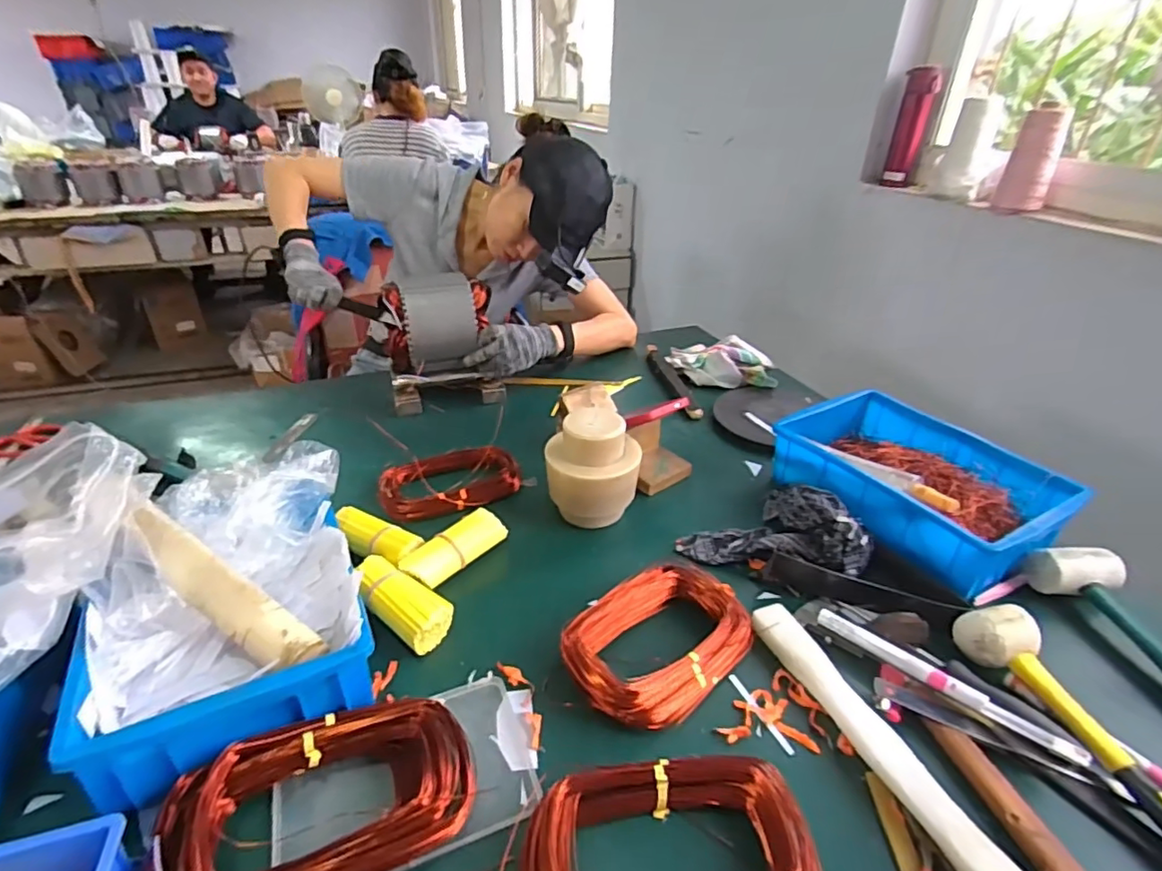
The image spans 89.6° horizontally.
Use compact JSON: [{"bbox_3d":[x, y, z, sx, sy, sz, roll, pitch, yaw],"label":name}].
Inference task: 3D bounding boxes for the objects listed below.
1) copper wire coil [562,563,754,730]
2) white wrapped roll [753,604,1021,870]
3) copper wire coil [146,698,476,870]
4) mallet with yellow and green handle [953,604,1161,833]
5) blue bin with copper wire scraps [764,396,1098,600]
[{"bbox_3d":[0.075,0.184,0.541,0.181,0.041,0.122,-26,41,-38],"label":"copper wire coil"},{"bbox_3d":[0.231,0.245,0.450,0.037,0.030,0.290,-12,34,-21],"label":"white wrapped roll"},{"bbox_3d":[-0.181,0.256,0.410,0.205,0.045,0.115,-11,33,-20],"label":"copper wire coil"},{"bbox_3d":[0.410,0.248,0.438,0.051,0.052,0.289,-6,32,-12],"label":"mallet with yellow and green handle"},{"bbox_3d":[0.407,0.052,0.720,0.213,0.080,0.295,-18,36,-29],"label":"blue bin with copper wire scraps"}]

